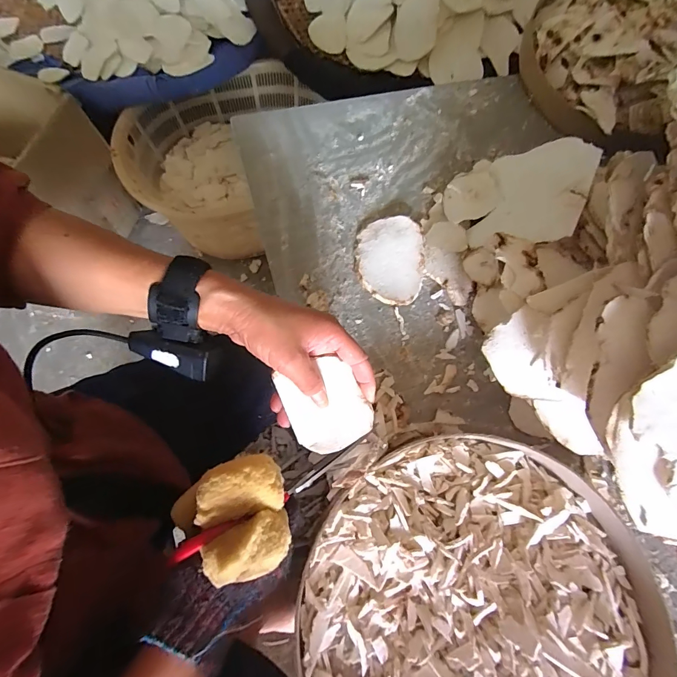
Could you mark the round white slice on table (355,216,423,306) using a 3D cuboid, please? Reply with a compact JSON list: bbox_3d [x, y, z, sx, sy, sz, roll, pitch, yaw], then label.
[{"bbox_3d":[0.062,-0.097,0.450,0.079,0.010,0.114,2,70,0],"label":"round white slice on table"}]

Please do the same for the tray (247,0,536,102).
[{"bbox_3d":[0.160,-1.028,1.021,0.814,0.140,0.781,-7,70,-4],"label":"tray"}]

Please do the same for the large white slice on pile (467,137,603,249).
[{"bbox_3d":[0.223,-0.169,0.431,0.114,0.008,0.158,7,62,44],"label":"large white slice on pile"}]

